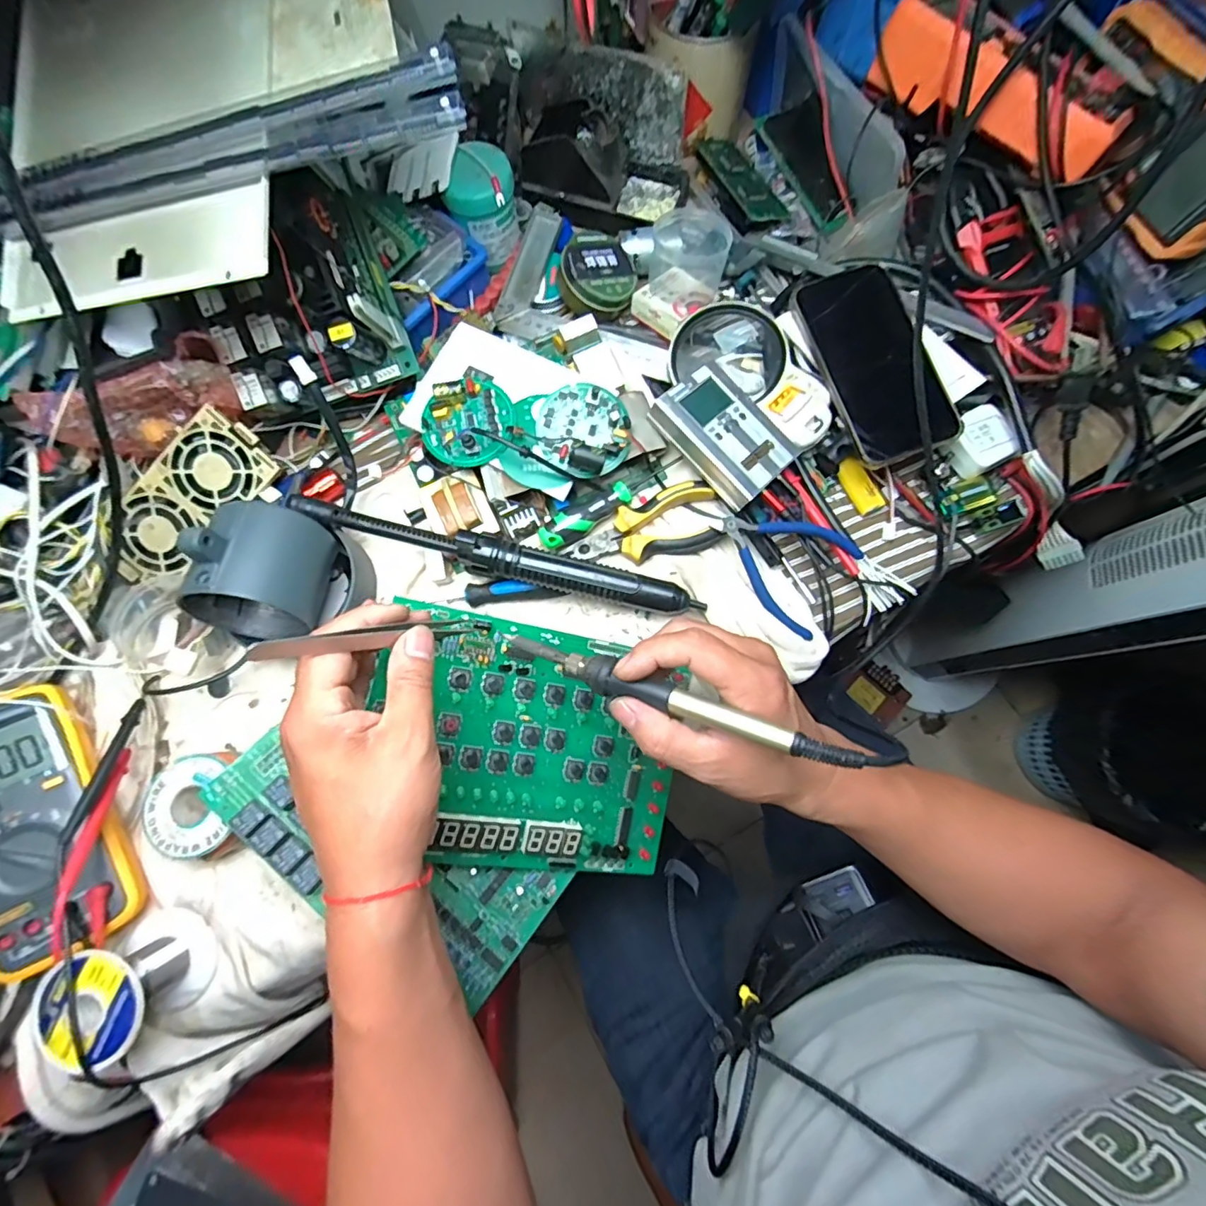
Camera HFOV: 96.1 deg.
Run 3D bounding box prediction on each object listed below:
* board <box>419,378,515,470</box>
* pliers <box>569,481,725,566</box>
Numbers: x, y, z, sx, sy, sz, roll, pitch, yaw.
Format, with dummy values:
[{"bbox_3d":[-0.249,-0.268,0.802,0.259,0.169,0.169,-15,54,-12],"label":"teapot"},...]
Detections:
[{"bbox_3d":[-0.102,-0.137,0.411,0.069,0.028,0.061,-31,79,-7],"label":"board"},{"bbox_3d":[0.033,-0.058,0.423,0.115,0.014,0.052,-16,78,-3],"label":"pliers"}]

